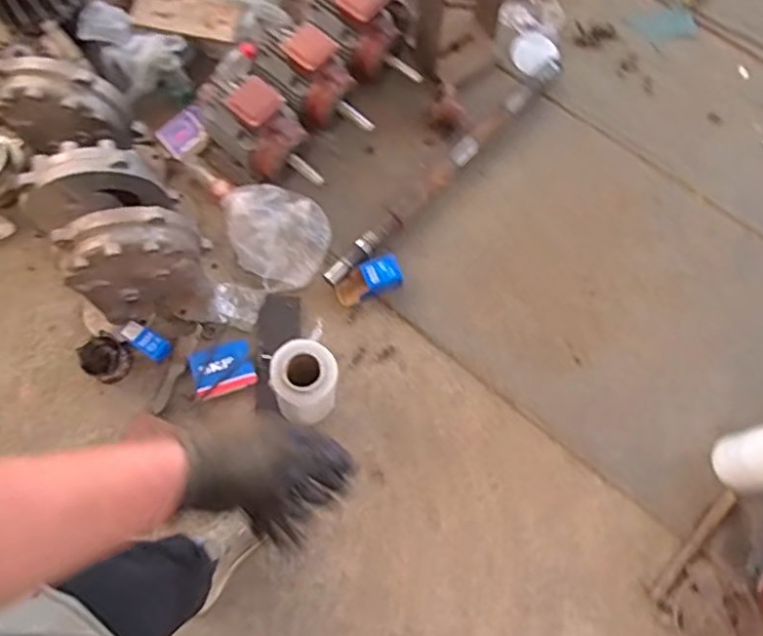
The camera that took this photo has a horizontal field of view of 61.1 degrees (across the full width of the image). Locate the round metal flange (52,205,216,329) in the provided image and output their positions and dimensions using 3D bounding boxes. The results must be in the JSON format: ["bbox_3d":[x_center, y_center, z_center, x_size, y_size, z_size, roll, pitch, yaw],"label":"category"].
[{"bbox_3d":[-0.527,-0.106,1.429,0.267,0.334,0.139,-8,72,-3],"label":"round metal flange"}]

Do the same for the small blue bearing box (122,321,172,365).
[{"bbox_3d":[-0.561,0.054,1.539,0.115,0.024,0.056,38,74,-10],"label":"small blue bearing box"}]

